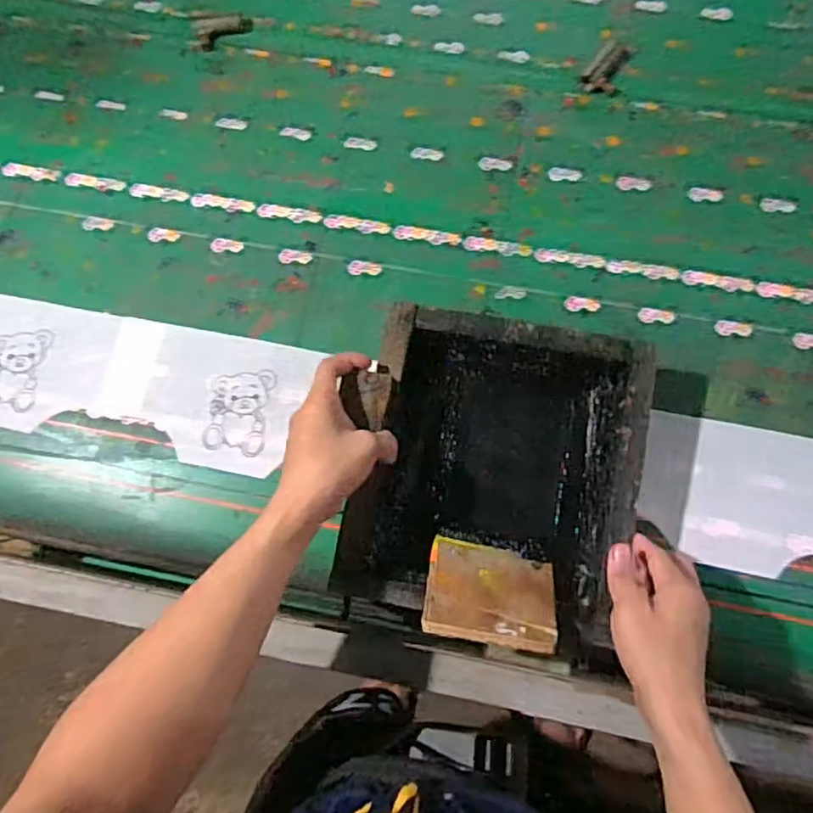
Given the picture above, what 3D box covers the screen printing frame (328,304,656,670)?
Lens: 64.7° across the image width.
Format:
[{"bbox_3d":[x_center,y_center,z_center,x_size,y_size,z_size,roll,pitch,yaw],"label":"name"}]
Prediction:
[{"bbox_3d":[0.074,0.055,0.565,0.244,0.080,0.263,13,75,5],"label":"screen printing frame"}]

